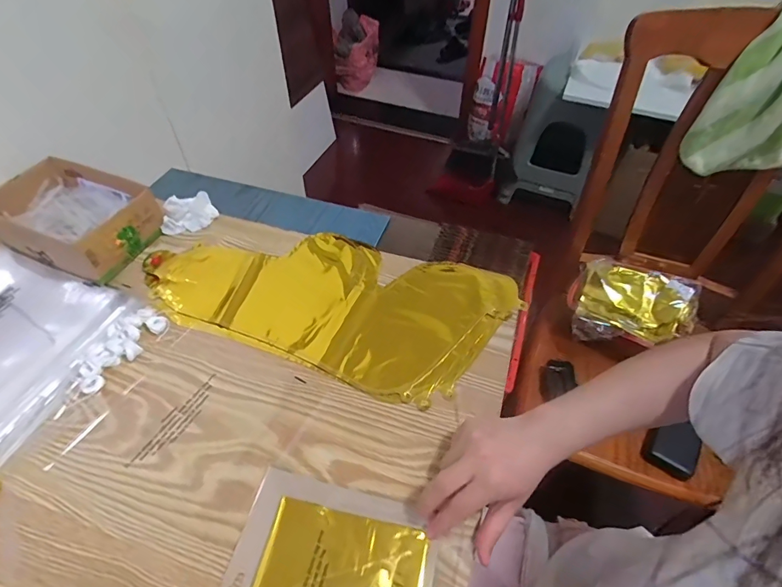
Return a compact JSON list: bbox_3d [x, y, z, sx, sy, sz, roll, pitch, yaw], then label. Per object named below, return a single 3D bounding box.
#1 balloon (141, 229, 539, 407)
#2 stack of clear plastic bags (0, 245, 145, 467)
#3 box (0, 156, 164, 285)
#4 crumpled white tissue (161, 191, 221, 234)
[{"bbox_3d":[-0.081,0.000,0.532,0.436,0.013,0.204,14,50,11],"label":"balloon"},{"bbox_3d":[-0.445,0.049,0.486,0.258,0.011,0.207,17,51,14],"label":"stack of clear plastic bags"},{"bbox_3d":[-0.415,-0.101,0.573,0.188,0.063,0.128,18,52,15],"label":"box"},{"bbox_3d":[-0.288,-0.114,0.611,0.077,0.034,0.041,-19,52,-16],"label":"crumpled white tissue"}]

